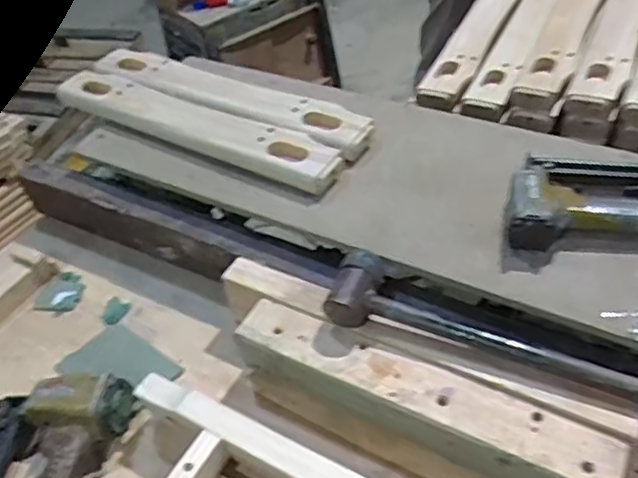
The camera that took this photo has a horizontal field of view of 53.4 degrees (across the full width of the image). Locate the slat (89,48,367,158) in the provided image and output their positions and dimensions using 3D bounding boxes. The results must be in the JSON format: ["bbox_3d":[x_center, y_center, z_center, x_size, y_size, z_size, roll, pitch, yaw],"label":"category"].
[{"bbox_3d":[-0.145,-0.222,0.935,0.512,0.026,0.087,24,52,29],"label":"slat"}]

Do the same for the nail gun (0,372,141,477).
[{"bbox_3d":[-0.293,0.235,0.639,0.152,0.061,0.216,4,45,12],"label":"nail gun"}]

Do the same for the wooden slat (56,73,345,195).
[{"bbox_3d":[-0.184,-0.173,0.882,0.494,0.023,0.081,23,50,28],"label":"wooden slat"}]

